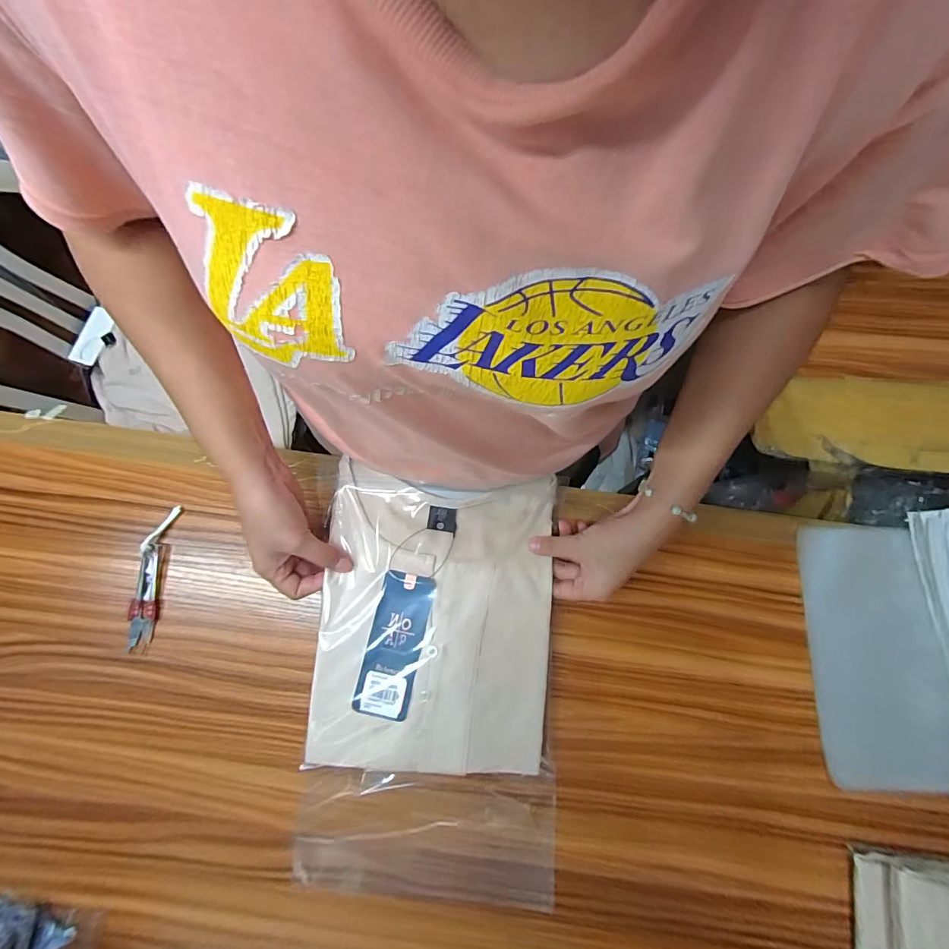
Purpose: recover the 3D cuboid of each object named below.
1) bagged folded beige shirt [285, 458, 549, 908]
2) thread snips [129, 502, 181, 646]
[{"bbox_3d":[-0.035,0.188,0.403,0.211,0.035,0.368,4,86,-4],"label":"bagged folded beige shirt"},{"bbox_3d":[-0.317,0.097,0.437,0.026,0.012,0.131,3,78,1],"label":"thread snips"}]

